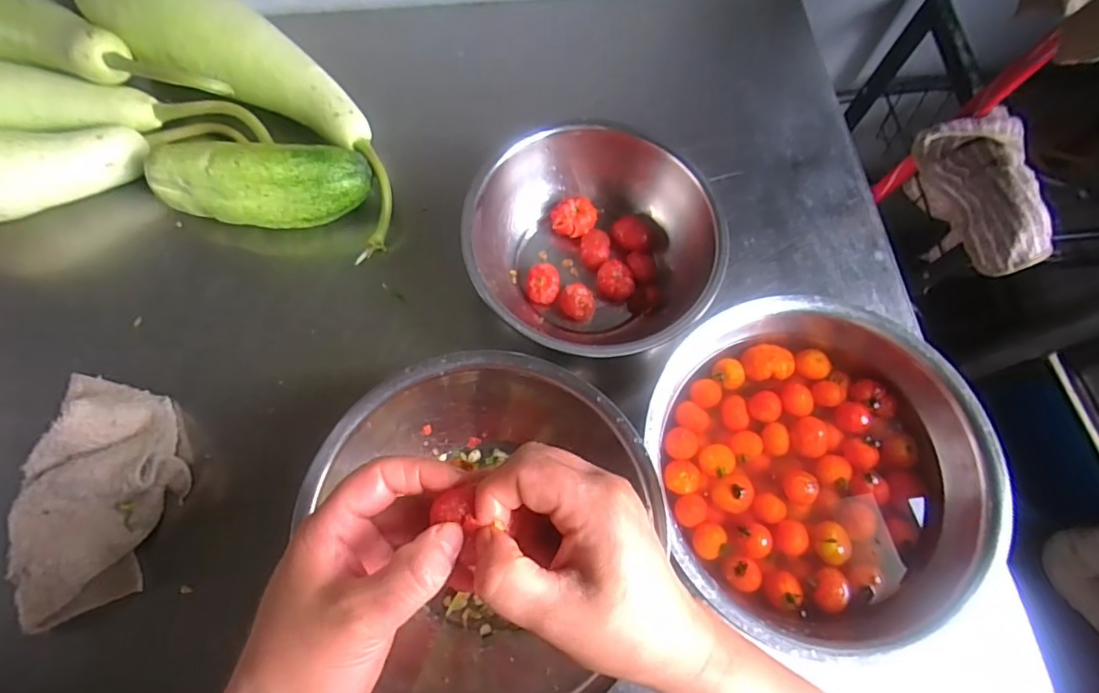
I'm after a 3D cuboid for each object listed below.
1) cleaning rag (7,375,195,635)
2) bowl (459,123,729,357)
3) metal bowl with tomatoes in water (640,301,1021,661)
[{"bbox_3d":[-0.345,0.107,0.427,0.110,0.063,0.190,-2,69,-1],"label":"cleaning rag"},{"bbox_3d":[0.036,-0.083,0.489,0.204,0.073,0.188,1,71,-2],"label":"bowl"},{"bbox_3d":[0.194,0.087,0.421,0.235,0.068,0.232,0,67,0],"label":"metal bowl with tomatoes in water"}]

